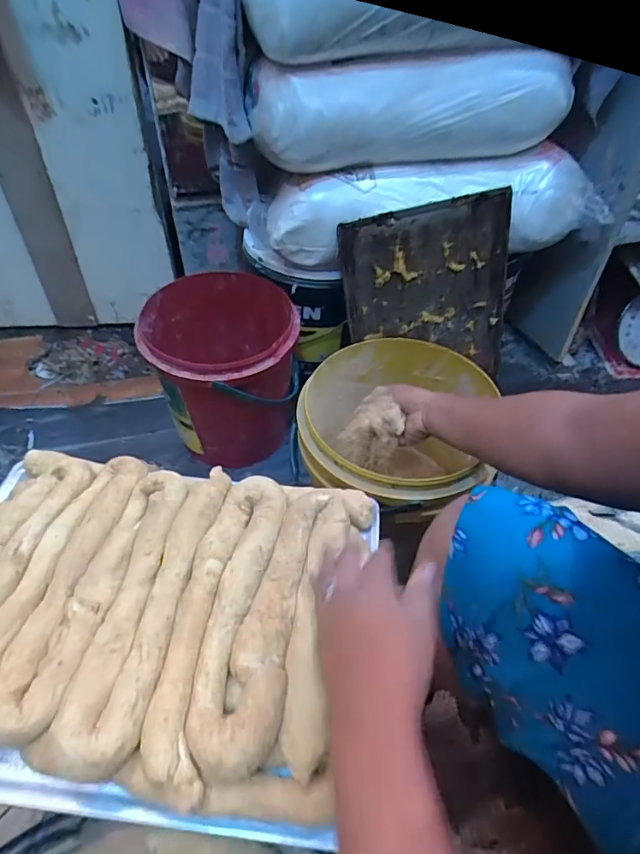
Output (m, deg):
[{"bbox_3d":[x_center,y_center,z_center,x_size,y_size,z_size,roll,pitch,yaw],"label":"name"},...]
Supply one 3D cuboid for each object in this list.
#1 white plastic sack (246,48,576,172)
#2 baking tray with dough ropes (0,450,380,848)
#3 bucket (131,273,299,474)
[{"bbox_3d":[0.147,-0.522,0.778,0.502,0.151,0.183,-12,48,-13],"label":"white plastic sack"},{"bbox_3d":[-0.182,0.169,0.463,0.421,0.063,0.307,5,47,4],"label":"baking tray with dough ropes"},{"bbox_3d":[-0.189,-0.101,0.957,0.286,0.284,0.265,2,47,1],"label":"bucket"}]

